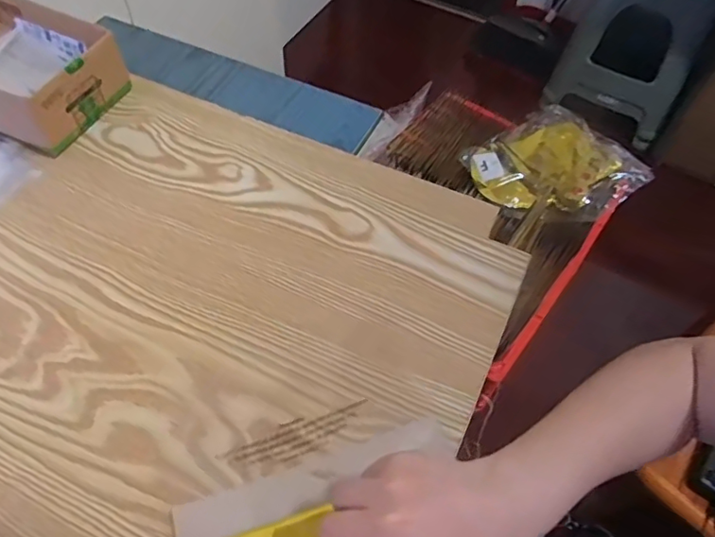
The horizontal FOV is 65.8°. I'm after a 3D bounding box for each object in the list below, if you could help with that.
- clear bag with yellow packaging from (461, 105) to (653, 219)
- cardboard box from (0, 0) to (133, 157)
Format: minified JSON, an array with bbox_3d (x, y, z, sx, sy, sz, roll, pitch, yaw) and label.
[{"bbox_3d":[0.307,-0.157,0.870,0.222,0.047,0.218,-30,62,-21],"label":"clear bag with yellow packaging"},{"bbox_3d":[-0.351,-0.207,0.570,0.183,0.070,0.125,24,58,13],"label":"cardboard box"}]

